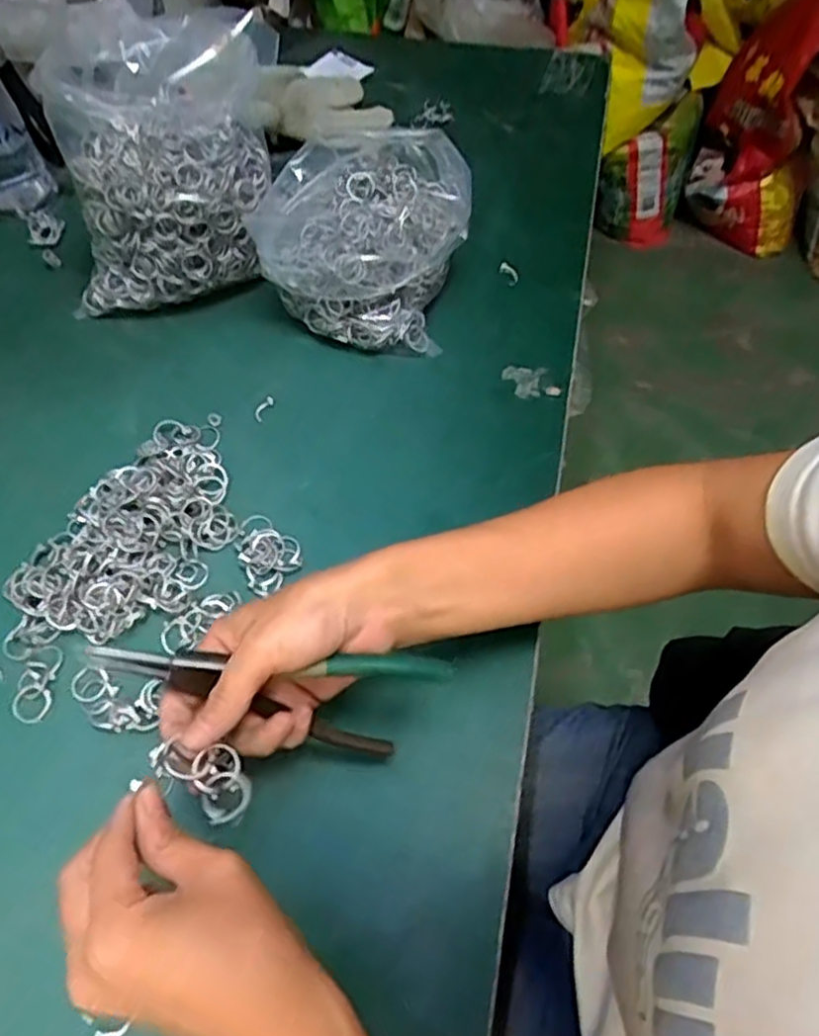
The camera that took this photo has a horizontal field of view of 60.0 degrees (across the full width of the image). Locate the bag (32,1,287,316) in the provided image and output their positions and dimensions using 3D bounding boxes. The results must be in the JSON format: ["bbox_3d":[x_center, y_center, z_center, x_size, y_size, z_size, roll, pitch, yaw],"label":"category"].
[{"bbox_3d":[-0.181,-0.275,0.556,0.144,0.165,0.166,4,60,2],"label":"bag"}]

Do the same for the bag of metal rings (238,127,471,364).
[{"bbox_3d":[-0.031,-0.221,0.561,0.150,0.103,0.142,20,62,11],"label":"bag of metal rings"}]

